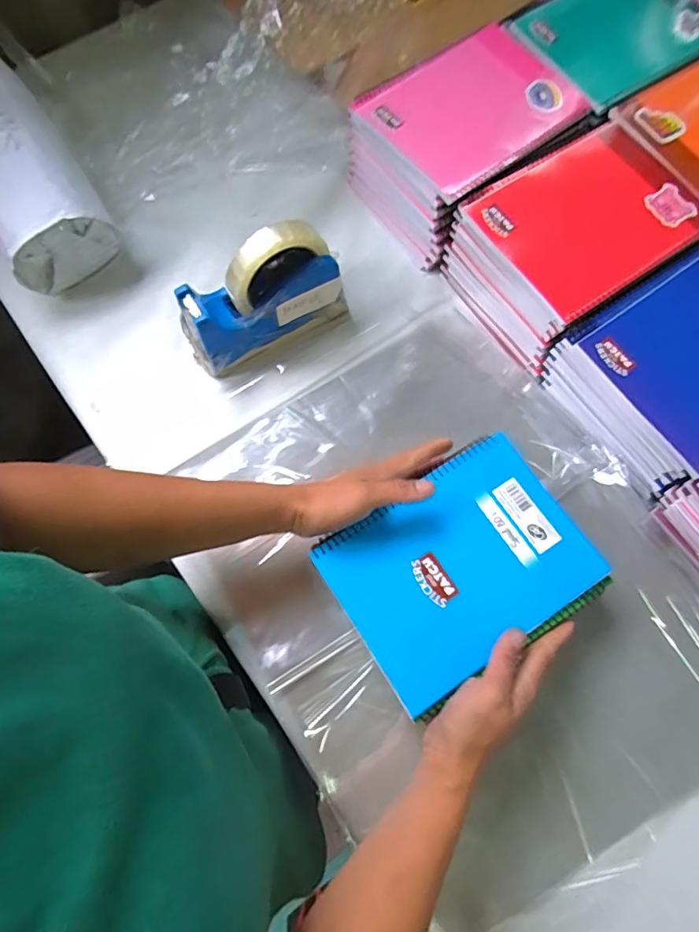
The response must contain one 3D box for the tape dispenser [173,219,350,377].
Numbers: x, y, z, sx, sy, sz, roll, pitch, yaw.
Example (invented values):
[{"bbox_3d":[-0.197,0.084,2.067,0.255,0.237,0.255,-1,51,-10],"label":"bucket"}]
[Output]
[{"bbox_3d":[-0.083,-0.159,0.484,0.160,0.117,0.056,-23,75,-6],"label":"tape dispenser"}]

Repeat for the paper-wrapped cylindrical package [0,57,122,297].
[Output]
[{"bbox_3d":[-0.345,-0.312,0.543,0.111,0.088,0.240,-30,76,-8],"label":"paper-wrapped cylindrical package"}]

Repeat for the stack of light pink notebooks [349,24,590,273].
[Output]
[{"bbox_3d":[0.121,-0.343,0.549,0.200,0.094,0.163,-33,76,-9],"label":"stack of light pink notebooks"}]

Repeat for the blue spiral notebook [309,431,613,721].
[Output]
[{"bbox_3d":[0.091,0.081,0.411,0.195,0.012,0.151,-32,76,-9],"label":"blue spiral notebook"}]

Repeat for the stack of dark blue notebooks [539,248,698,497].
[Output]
[{"bbox_3d":[0.313,-0.090,0.473,0.195,0.091,0.160,-32,76,-9],"label":"stack of dark blue notebooks"}]

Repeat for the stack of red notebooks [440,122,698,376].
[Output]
[{"bbox_3d":[0.223,-0.224,0.511,0.200,0.098,0.157,-34,76,-9],"label":"stack of red notebooks"}]

